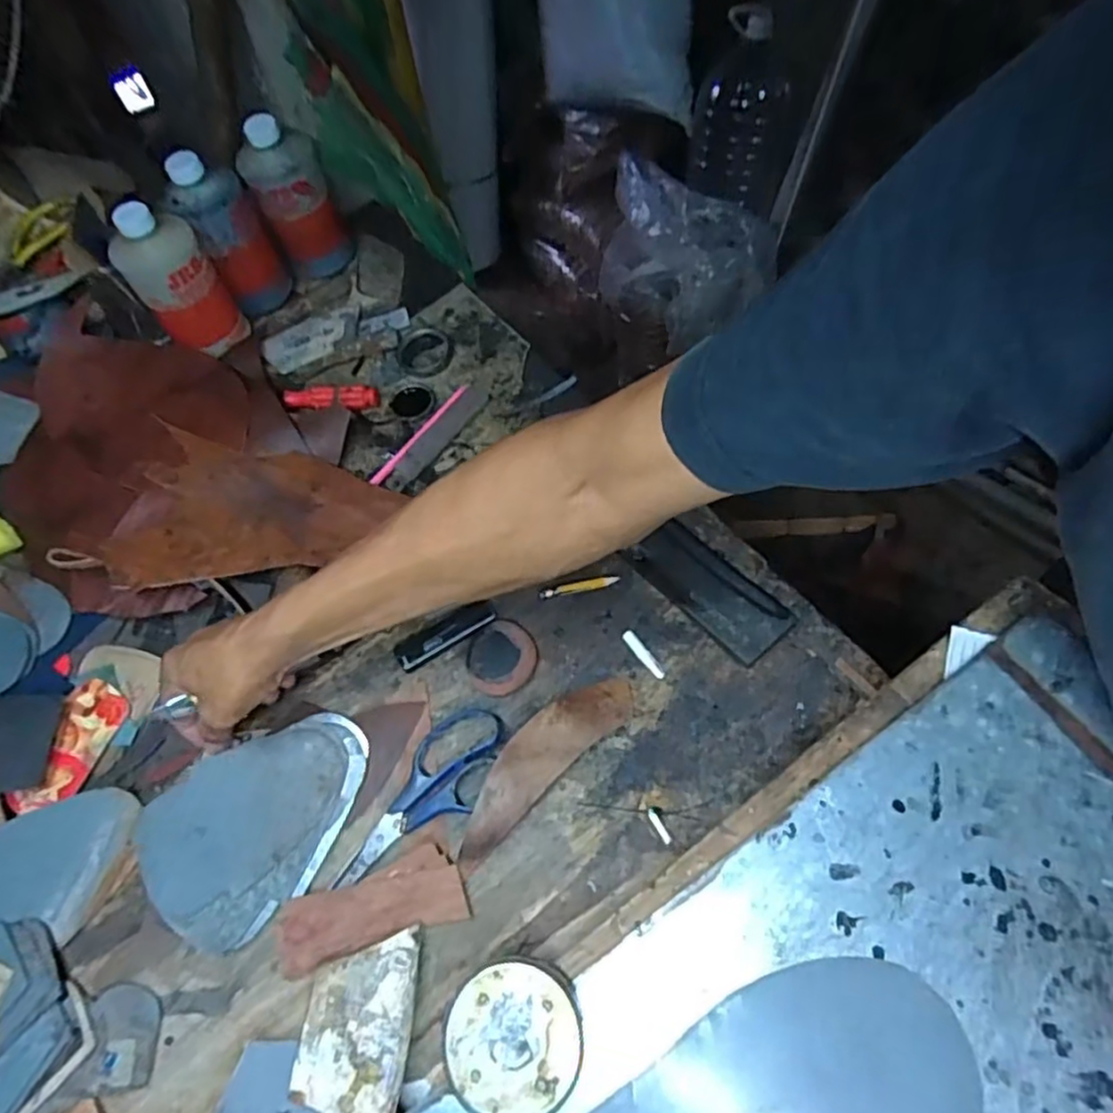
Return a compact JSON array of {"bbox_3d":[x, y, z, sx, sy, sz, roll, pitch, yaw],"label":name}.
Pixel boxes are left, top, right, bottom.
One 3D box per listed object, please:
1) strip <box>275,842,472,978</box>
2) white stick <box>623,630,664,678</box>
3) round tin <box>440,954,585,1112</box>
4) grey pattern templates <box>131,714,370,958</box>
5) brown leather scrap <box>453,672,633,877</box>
[{"bbox_3d":[-0.123,0.231,0.459,0.124,0.015,0.046,-16,60,-6],"label":"strip"},{"bbox_3d":[0.064,0.072,0.514,0.008,0.007,0.041,-35,63,-16],"label":"white stick"},{"bbox_3d":[-0.024,0.271,0.395,0.075,0.032,0.076,-1,62,3],"label":"round tin"},{"bbox_3d":[-0.206,0.180,0.485,0.161,0.007,0.114,-39,66,-16],"label":"grey pattern templates"},{"bbox_3d":[-0.012,0.140,0.482,0.160,0.026,0.041,-39,66,-16],"label":"brown leather scrap"}]

